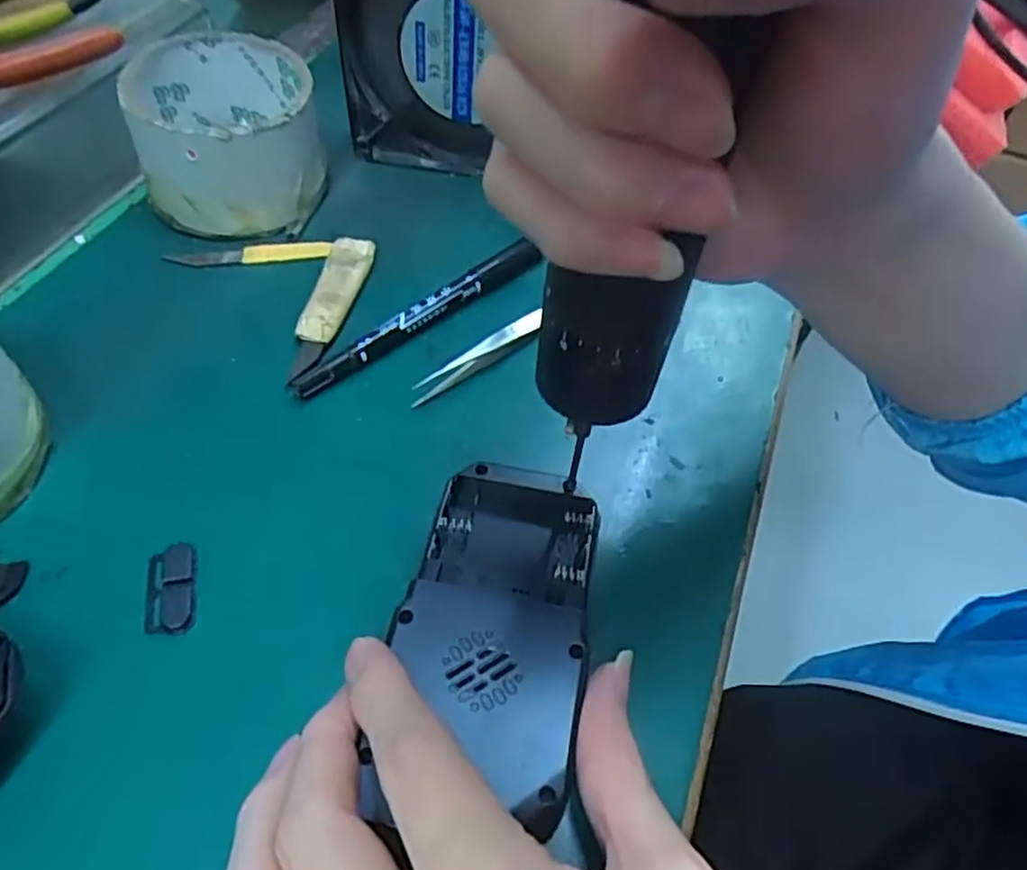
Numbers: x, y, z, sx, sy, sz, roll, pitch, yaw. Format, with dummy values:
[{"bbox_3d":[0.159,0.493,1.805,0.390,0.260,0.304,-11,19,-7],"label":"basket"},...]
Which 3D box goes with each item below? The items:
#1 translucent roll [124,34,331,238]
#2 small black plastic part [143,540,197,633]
[{"bbox_3d":[-0.130,-0.136,0.334,0.078,0.057,0.079,2,53,-2],"label":"translucent roll"},{"bbox_3d":[-0.109,0.049,0.232,0.016,0.005,0.030,-8,54,-10],"label":"small black plastic part"}]

